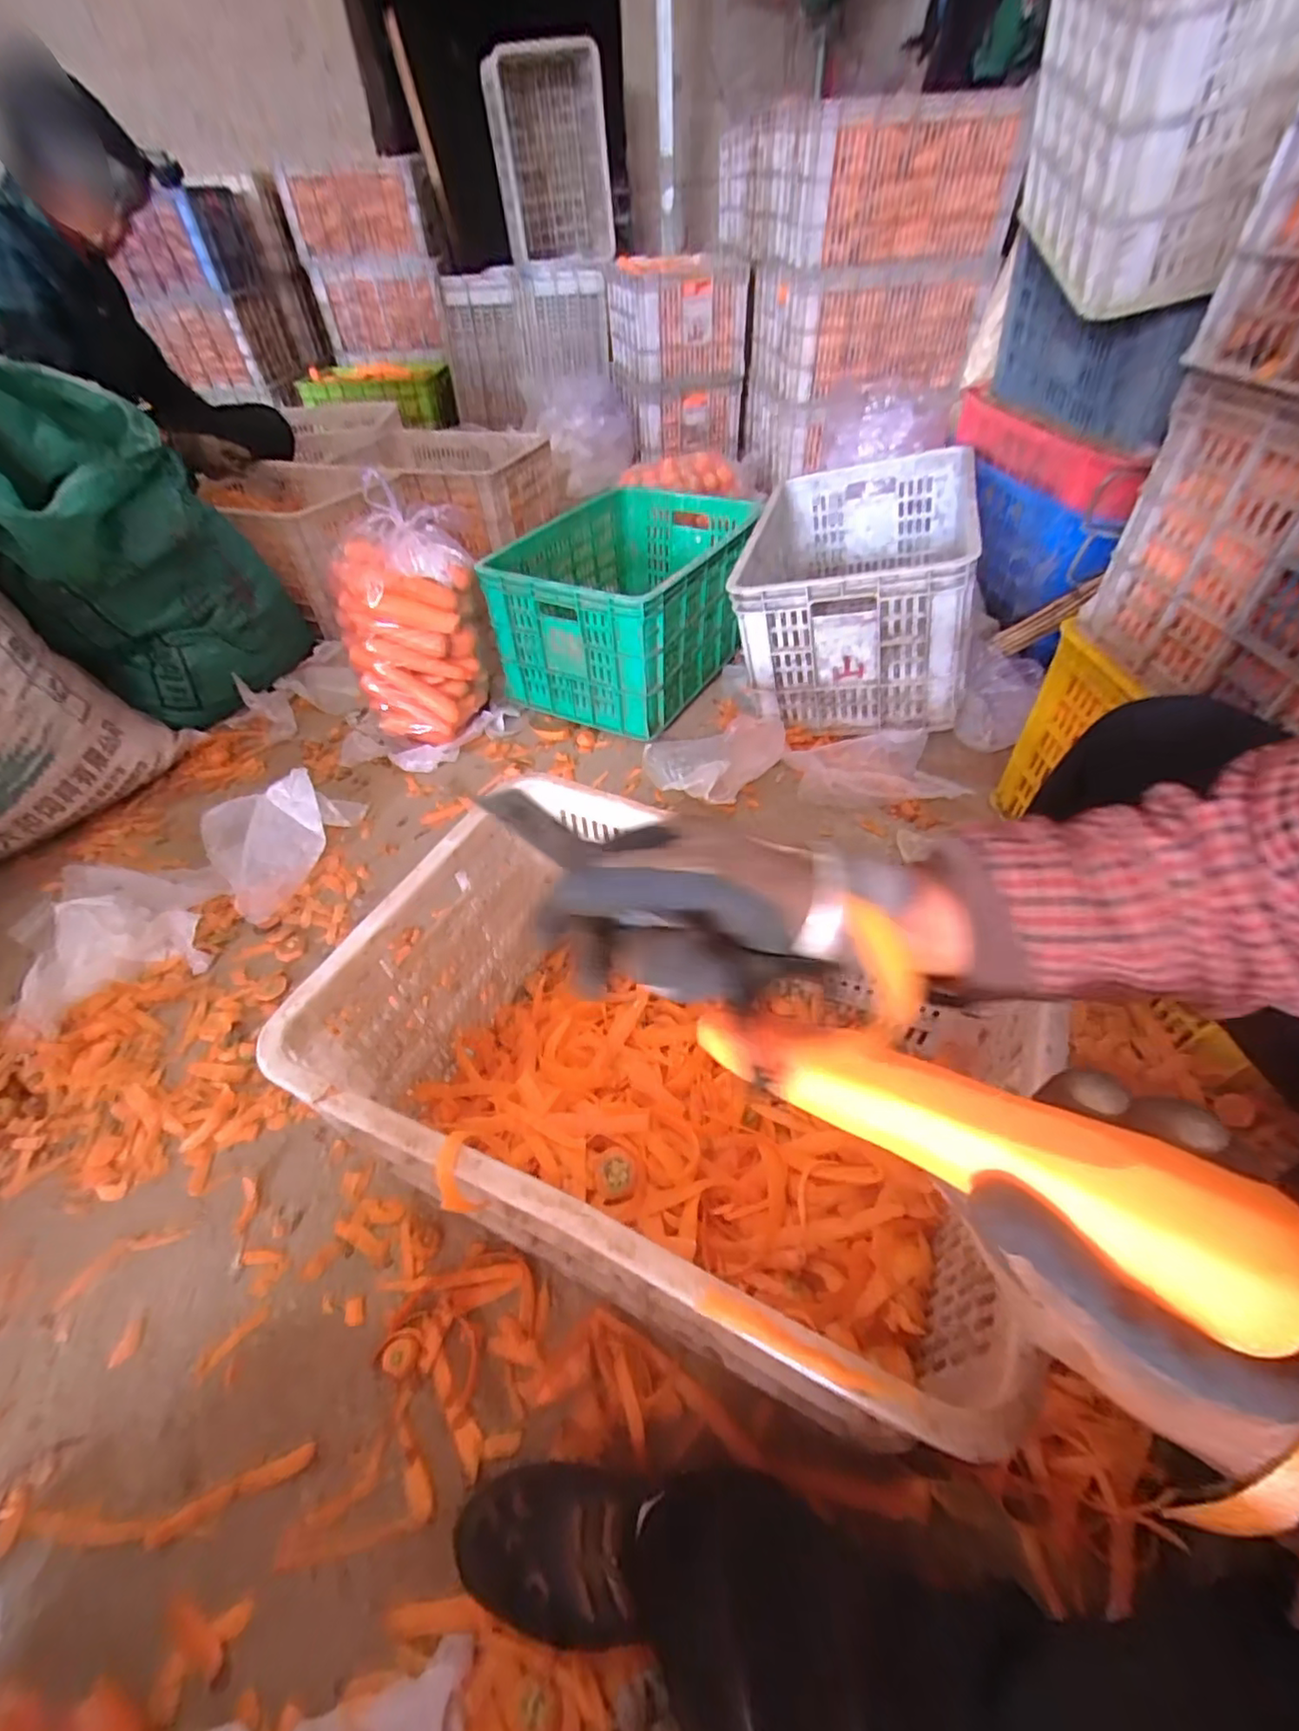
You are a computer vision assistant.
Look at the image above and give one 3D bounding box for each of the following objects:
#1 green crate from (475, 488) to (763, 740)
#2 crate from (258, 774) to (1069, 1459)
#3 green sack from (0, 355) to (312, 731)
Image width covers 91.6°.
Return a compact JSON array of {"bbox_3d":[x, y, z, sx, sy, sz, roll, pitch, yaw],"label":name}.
[{"bbox_3d":[-0.032,-0.522,1.246,0.373,0.254,0.520,21,51,22],"label":"green crate"},{"bbox_3d":[0.016,0.172,0.558,0.509,0.238,0.344,17,50,19],"label":"crate"},{"bbox_3d":[-0.883,-0.528,1.081,0.385,0.503,0.335,-25,50,-19],"label":"green sack"}]

